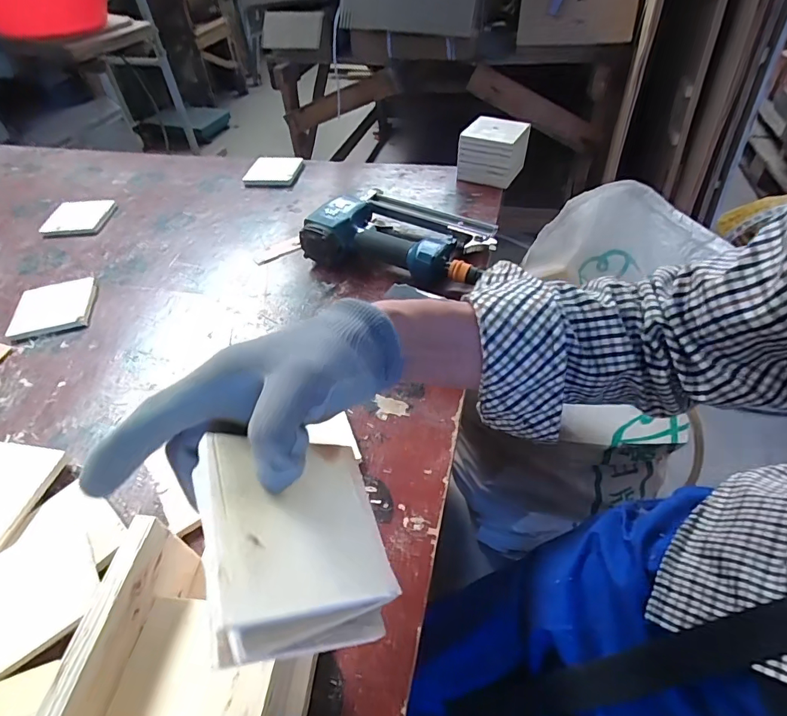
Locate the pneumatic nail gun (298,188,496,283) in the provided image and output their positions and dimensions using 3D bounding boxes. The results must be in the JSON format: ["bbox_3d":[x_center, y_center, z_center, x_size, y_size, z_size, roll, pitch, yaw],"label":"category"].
[{"bbox_3d":[0.019,-0.172,0.623,0.250,0.062,0.151,16,52,17],"label":"pneumatic nail gun"}]

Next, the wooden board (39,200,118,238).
[{"bbox_3d":[-0.514,-0.229,0.732,0.090,0.010,0.096,-5,49,-1],"label":"wooden board"}]

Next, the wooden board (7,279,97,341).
[{"bbox_3d":[-0.447,-0.066,0.592,0.100,0.012,0.093,-11,49,-6],"label":"wooden board"}]

